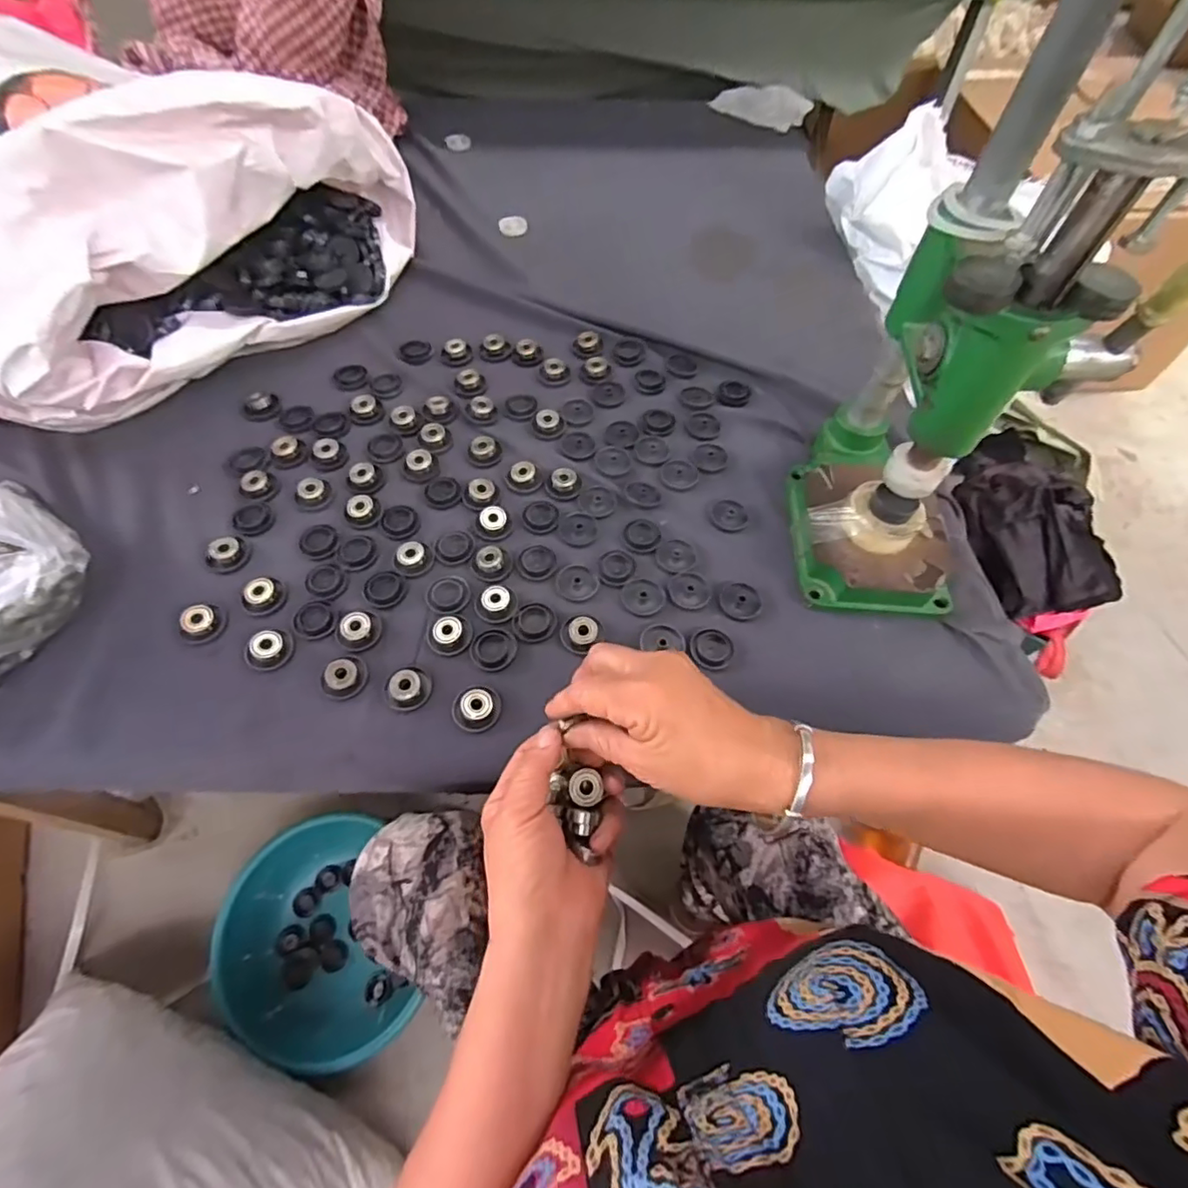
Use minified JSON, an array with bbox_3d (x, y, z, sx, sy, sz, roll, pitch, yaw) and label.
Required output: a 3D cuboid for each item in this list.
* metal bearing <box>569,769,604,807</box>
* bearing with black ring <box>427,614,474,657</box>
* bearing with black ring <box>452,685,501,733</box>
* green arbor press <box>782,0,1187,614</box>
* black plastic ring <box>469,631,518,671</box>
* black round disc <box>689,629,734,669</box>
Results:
[{"bbox_3d":[-0.004,0.114,0.356,0.020,0.004,0.021,1,60,-1],"label":"metal bearing"},{"bbox_3d":[-0.109,0.030,0.453,0.033,0.010,0.030,1,60,-1],"label":"bearing with black ring"},{"bbox_3d":[-0.084,0.077,0.427,0.034,0.015,0.033,1,60,-1],"label":"bearing with black ring"},{"bbox_3d":[0.249,-0.154,0.368,0.147,0.367,0.188,2,60,0],"label":"green arbor press"},{"bbox_3d":[-0.076,0.041,0.450,0.032,0.005,0.031,1,60,-1],"label":"black plastic ring"},{"bbox_3d":[0.089,0.042,0.456,0.032,0.008,0.030,1,60,-1],"label":"black round disc"}]

